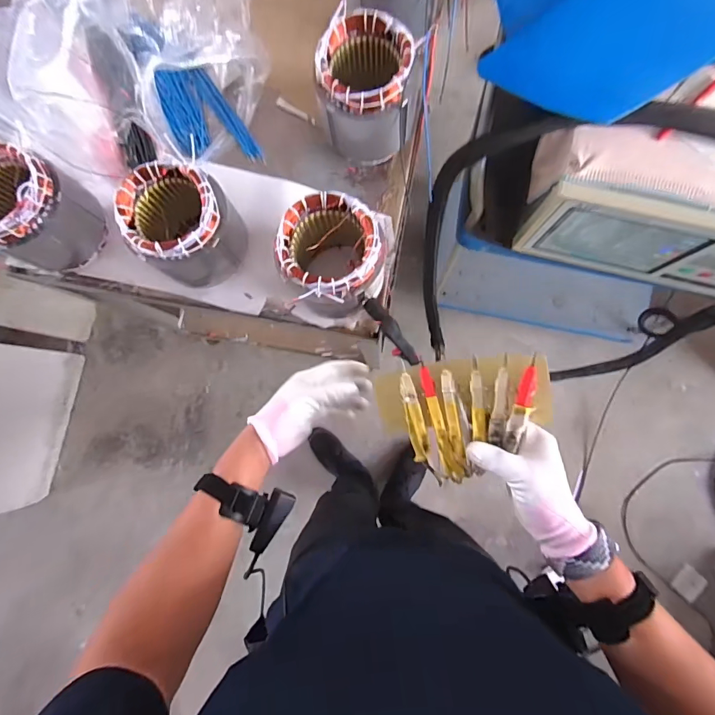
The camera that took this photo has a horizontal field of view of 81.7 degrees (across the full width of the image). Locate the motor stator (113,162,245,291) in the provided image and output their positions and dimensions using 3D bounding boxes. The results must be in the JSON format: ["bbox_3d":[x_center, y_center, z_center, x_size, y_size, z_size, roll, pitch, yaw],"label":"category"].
[{"bbox_3d":[-0.262,-0.201,0.634,0.150,0.128,0.140,0,84,2],"label":"motor stator"}]

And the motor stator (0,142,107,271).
[{"bbox_3d":[-0.517,-0.235,0.656,0.142,0.143,0.148,30,86,5],"label":"motor stator"}]

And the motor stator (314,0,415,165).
[{"bbox_3d":[0.010,-0.418,0.660,0.145,0.156,0.141,-5,84,2],"label":"motor stator"}]

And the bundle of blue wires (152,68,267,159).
[{"bbox_3d":[-0.284,-0.429,0.749,0.118,0.032,0.231,-36,84,-2],"label":"bundle of blue wires"}]

